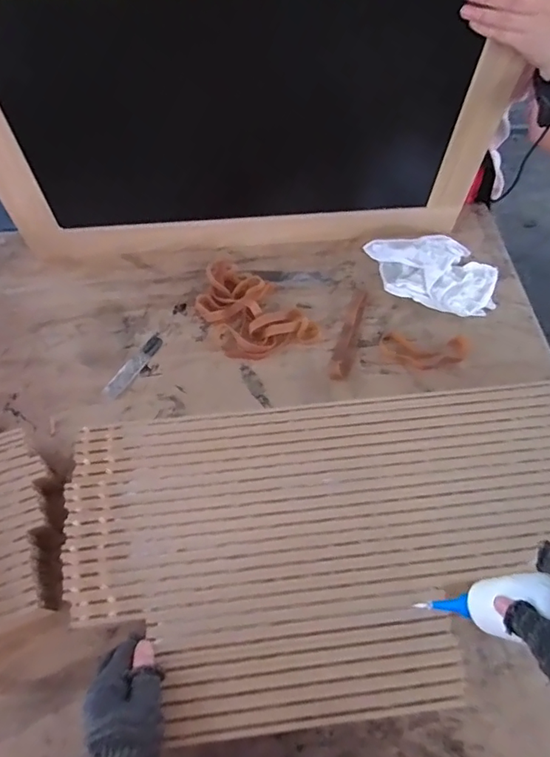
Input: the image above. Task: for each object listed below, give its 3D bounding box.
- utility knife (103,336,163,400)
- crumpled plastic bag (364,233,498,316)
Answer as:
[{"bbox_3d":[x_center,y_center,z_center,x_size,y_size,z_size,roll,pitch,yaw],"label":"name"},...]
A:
[{"bbox_3d":[-0.226,-0.021,0.794,0.028,0.004,0.125,30,65,14],"label":"utility knife"},{"bbox_3d":[0.286,-0.191,0.862,0.210,0.049,0.175,-7,62,-5],"label":"crumpled plastic bag"}]

